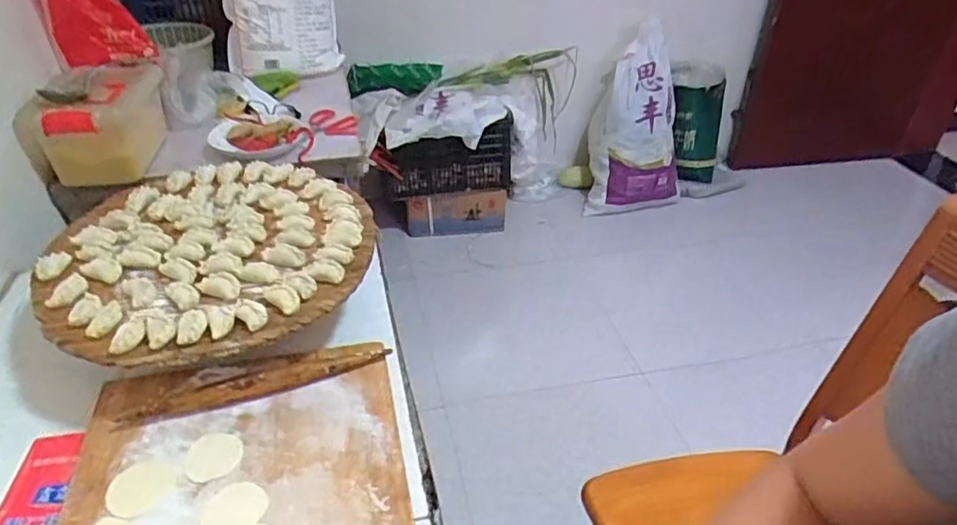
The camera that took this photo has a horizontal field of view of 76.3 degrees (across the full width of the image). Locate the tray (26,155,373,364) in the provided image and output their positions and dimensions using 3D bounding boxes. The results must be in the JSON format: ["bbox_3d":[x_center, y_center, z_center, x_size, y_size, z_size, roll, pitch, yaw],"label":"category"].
[{"bbox_3d":[-0.398,-0.032,0.922,0.455,0.032,0.463,1,37,0],"label":"tray"}]

